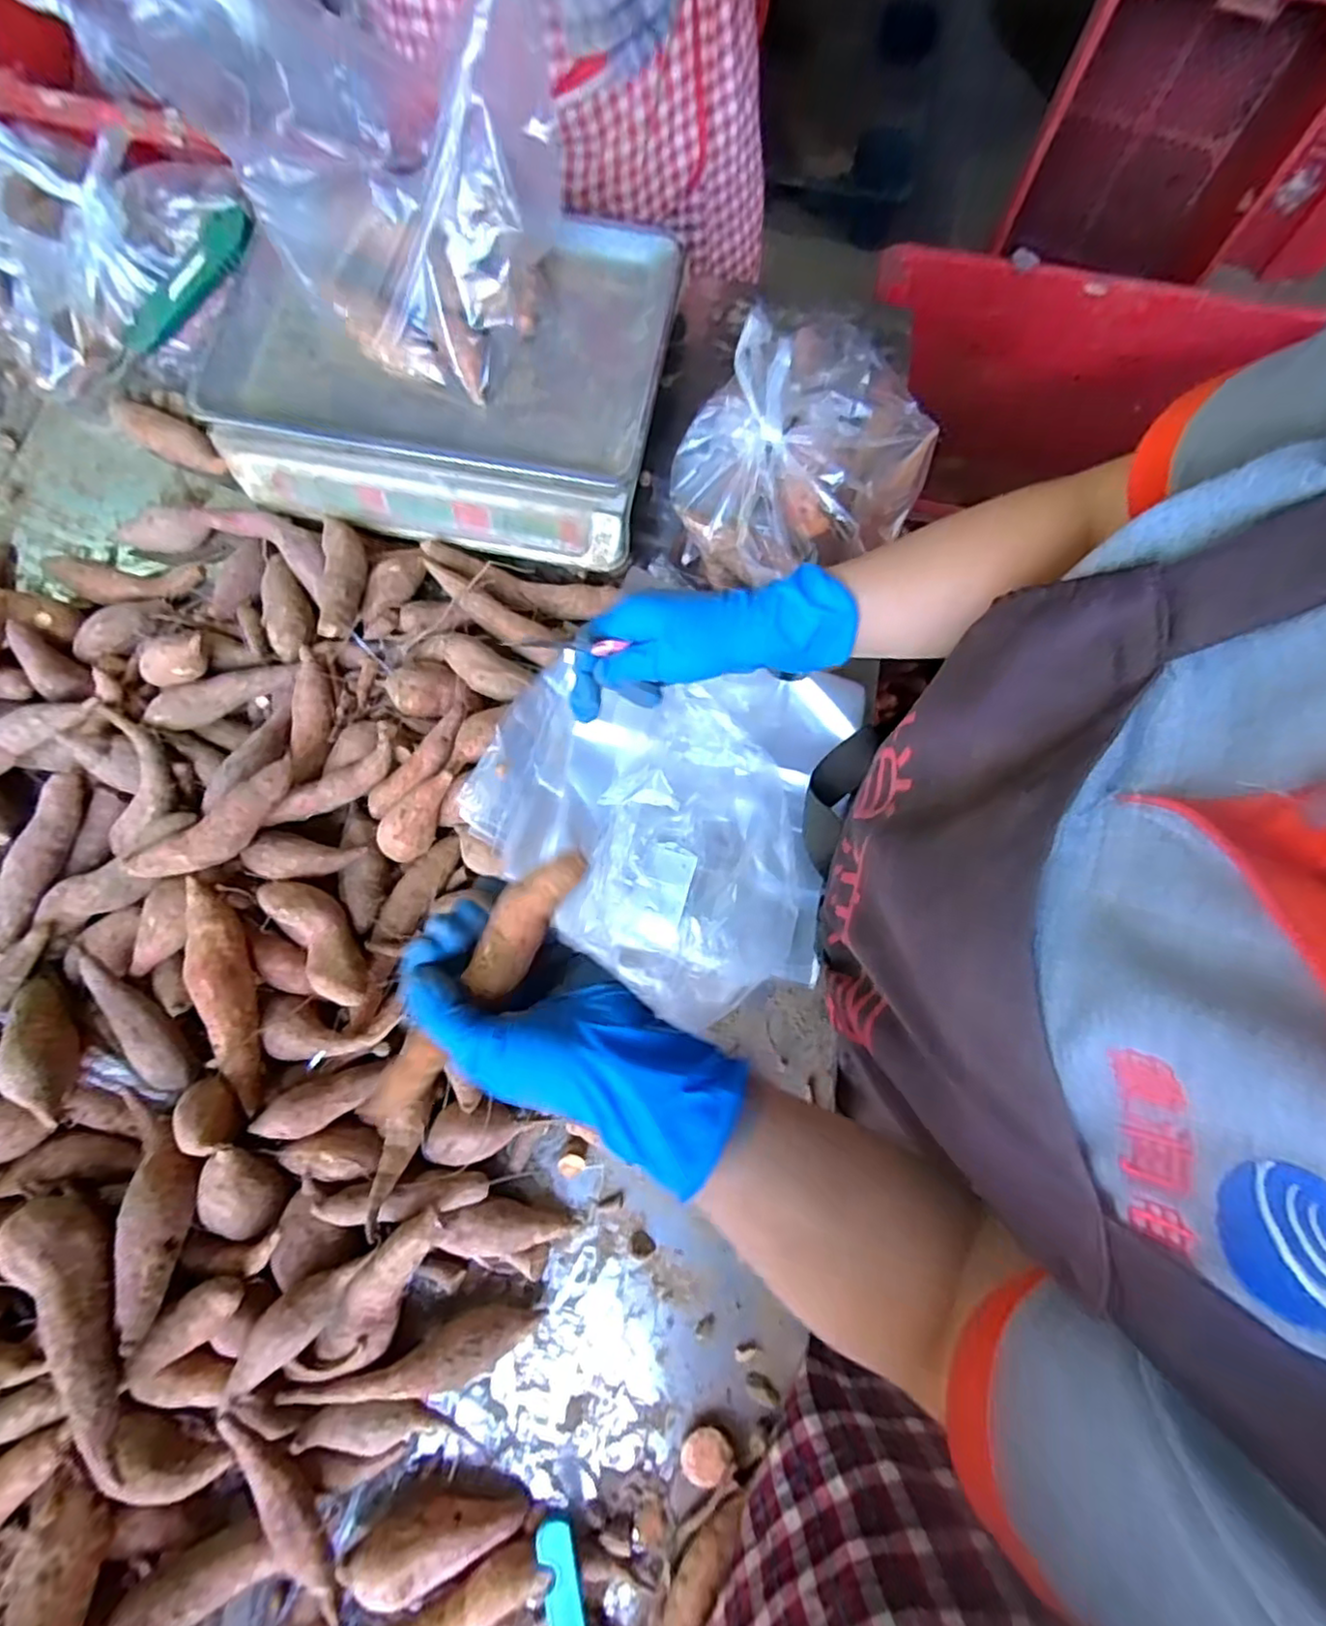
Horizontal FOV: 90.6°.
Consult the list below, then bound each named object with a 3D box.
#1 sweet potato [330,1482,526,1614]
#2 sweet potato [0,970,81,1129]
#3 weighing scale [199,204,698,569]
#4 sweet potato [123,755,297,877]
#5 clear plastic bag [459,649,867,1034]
[{"bbox_3d":[-0.139,0.441,0.399,0.104,0.033,0.037,-5,76,-19],"label":"sweet potato"},{"bbox_3d":[-0.398,0.144,0.419,0.033,0.031,0.112,-35,54,-9],"label":"sweet potato"},{"bbox_3d":[-0.174,-0.362,0.539,0.344,0.078,0.270,10,76,1],"label":"weighing scale"},{"bbox_3d":[-0.308,0.013,0.461,0.125,0.033,0.034,-36,80,-9],"label":"sweet potato"},{"bbox_3d":[-0.001,0.004,0.489,0.265,0.056,0.261,11,76,1],"label":"clear plastic bag"}]

